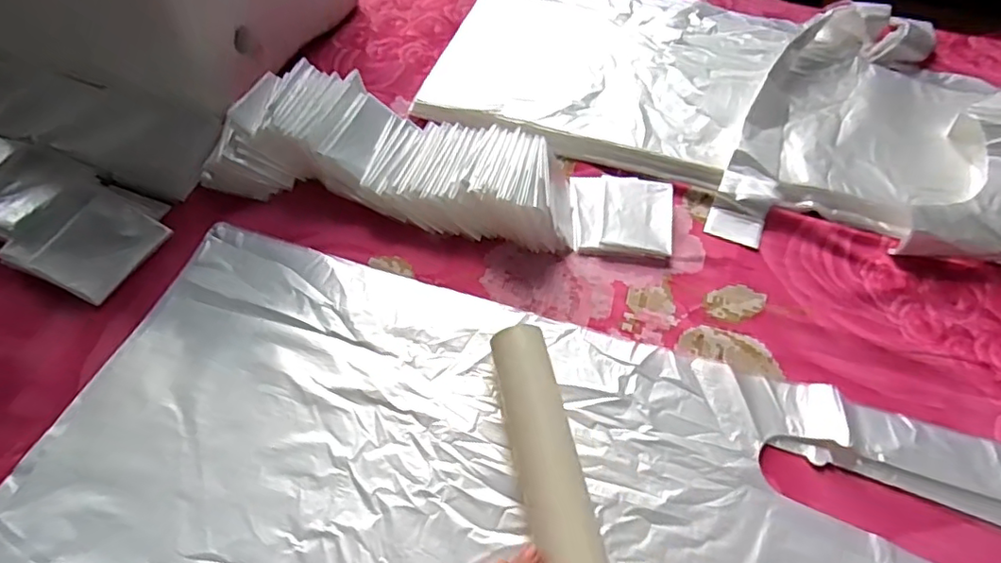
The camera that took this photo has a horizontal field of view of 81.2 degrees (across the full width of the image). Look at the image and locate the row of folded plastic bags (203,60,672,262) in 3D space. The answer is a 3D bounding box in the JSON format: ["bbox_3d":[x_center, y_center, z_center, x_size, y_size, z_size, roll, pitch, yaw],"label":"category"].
[{"bbox_3d":[-0.056,-0.115,0.528,0.412,0.058,0.127,8,55,6],"label":"row of folded plastic bags"}]

